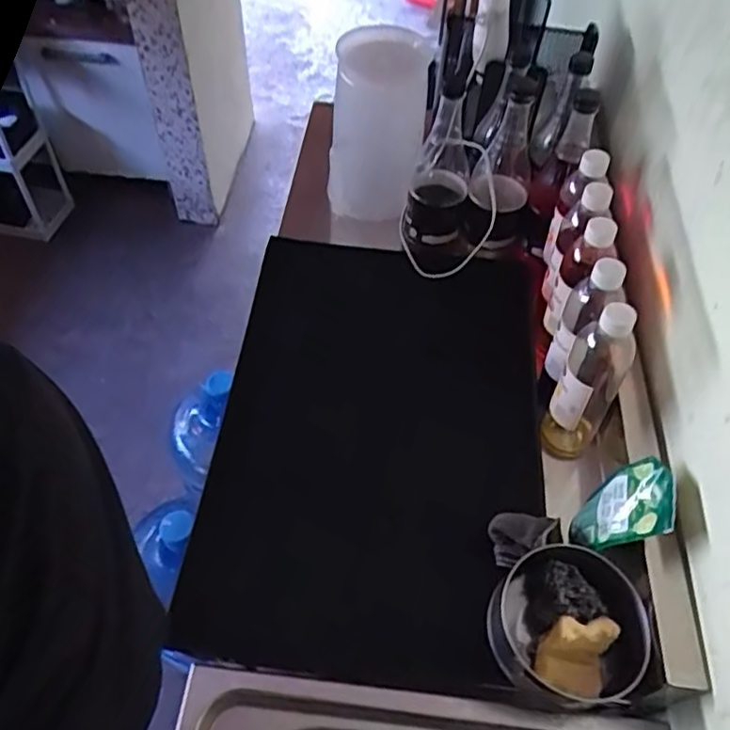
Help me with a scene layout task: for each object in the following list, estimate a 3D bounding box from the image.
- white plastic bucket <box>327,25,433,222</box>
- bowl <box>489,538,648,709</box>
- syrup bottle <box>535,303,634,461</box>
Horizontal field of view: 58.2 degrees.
[{"bbox_3d":[0.016,-0.354,0.963,0.137,0.225,0.160,4,53,1],"label":"white plastic bucket"},{"bbox_3d":[0.199,0.258,0.654,0.139,0.090,0.129,1,53,-1],"label":"bowl"},{"bbox_3d":[0.250,0.018,0.730,0.061,0.250,0.069,29,58,18],"label":"syrup bottle"}]

